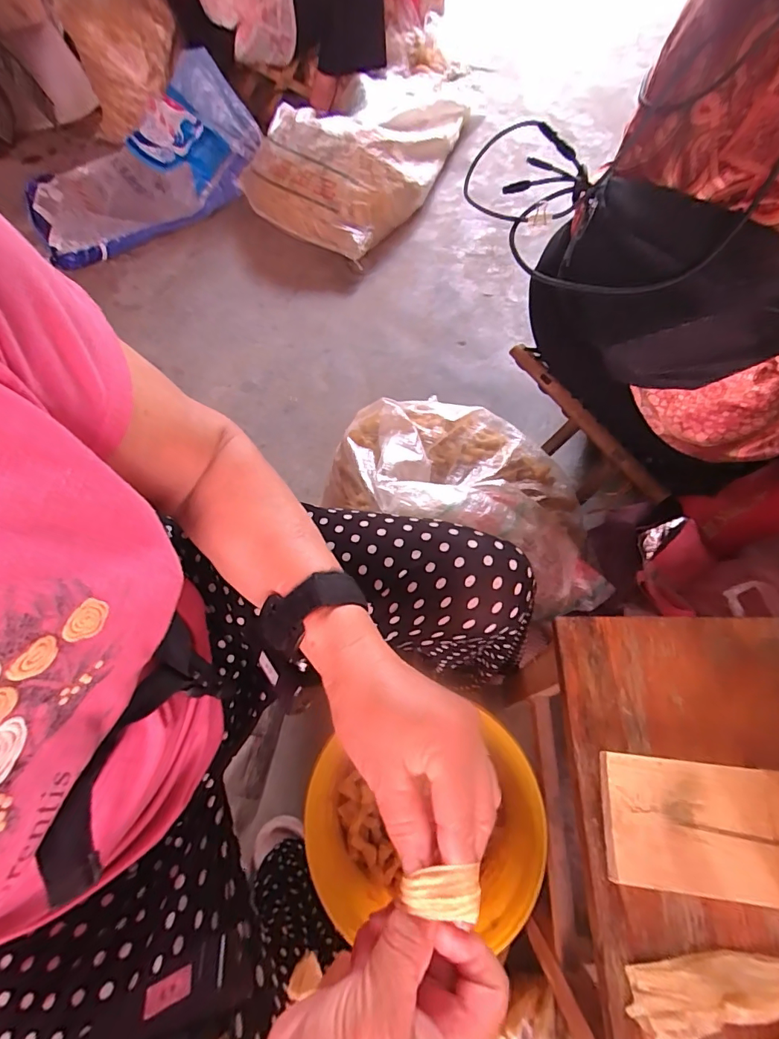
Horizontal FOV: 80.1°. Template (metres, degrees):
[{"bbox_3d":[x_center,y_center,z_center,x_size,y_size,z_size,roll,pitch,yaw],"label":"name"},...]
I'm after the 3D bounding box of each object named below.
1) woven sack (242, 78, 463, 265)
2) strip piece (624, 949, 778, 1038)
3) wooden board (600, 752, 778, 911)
[{"bbox_3d":[-0.099,-1.028,1.280,0.464,0.163,0.610,28,69,16],"label":"woven sack"},{"bbox_3d":[0.198,0.283,0.277,0.102,0.012,0.035,-10,64,-2],"label":"strip piece"},{"bbox_3d":[0.204,0.190,0.279,0.118,0.078,0.076,6,64,6],"label":"wooden board"}]

